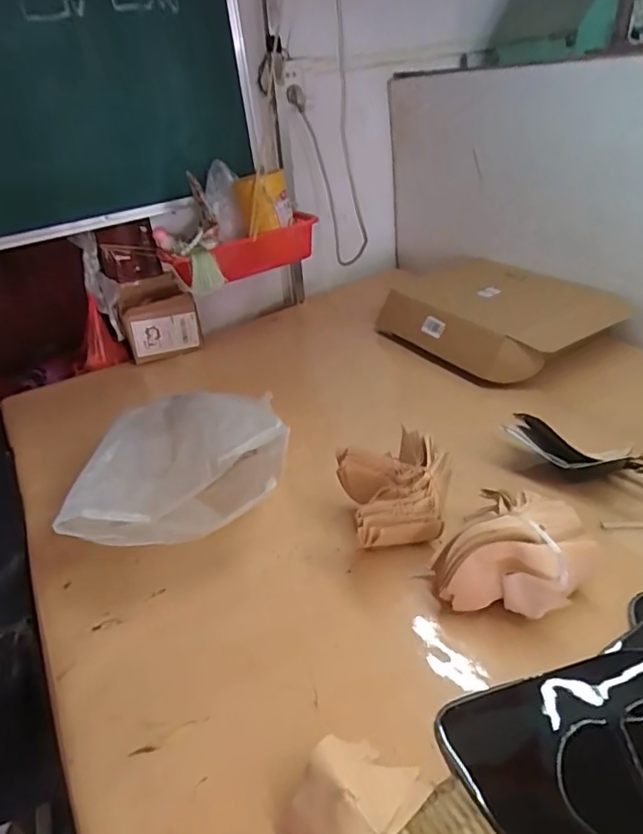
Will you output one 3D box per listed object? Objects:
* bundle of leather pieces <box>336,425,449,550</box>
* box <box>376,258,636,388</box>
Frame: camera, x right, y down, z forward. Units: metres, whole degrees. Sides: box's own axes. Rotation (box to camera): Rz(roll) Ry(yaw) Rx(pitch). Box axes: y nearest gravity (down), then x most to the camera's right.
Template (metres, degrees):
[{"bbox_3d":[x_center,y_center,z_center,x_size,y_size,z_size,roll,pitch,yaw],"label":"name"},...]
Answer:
[{"bbox_3d":[0.093,0.097,0.658,0.126,0.083,0.151,-11,31,-6],"label":"bundle of leather pieces"},{"bbox_3d":[0.325,-0.199,1.076,0.280,0.100,0.424,-21,33,-21],"label":"box"}]

